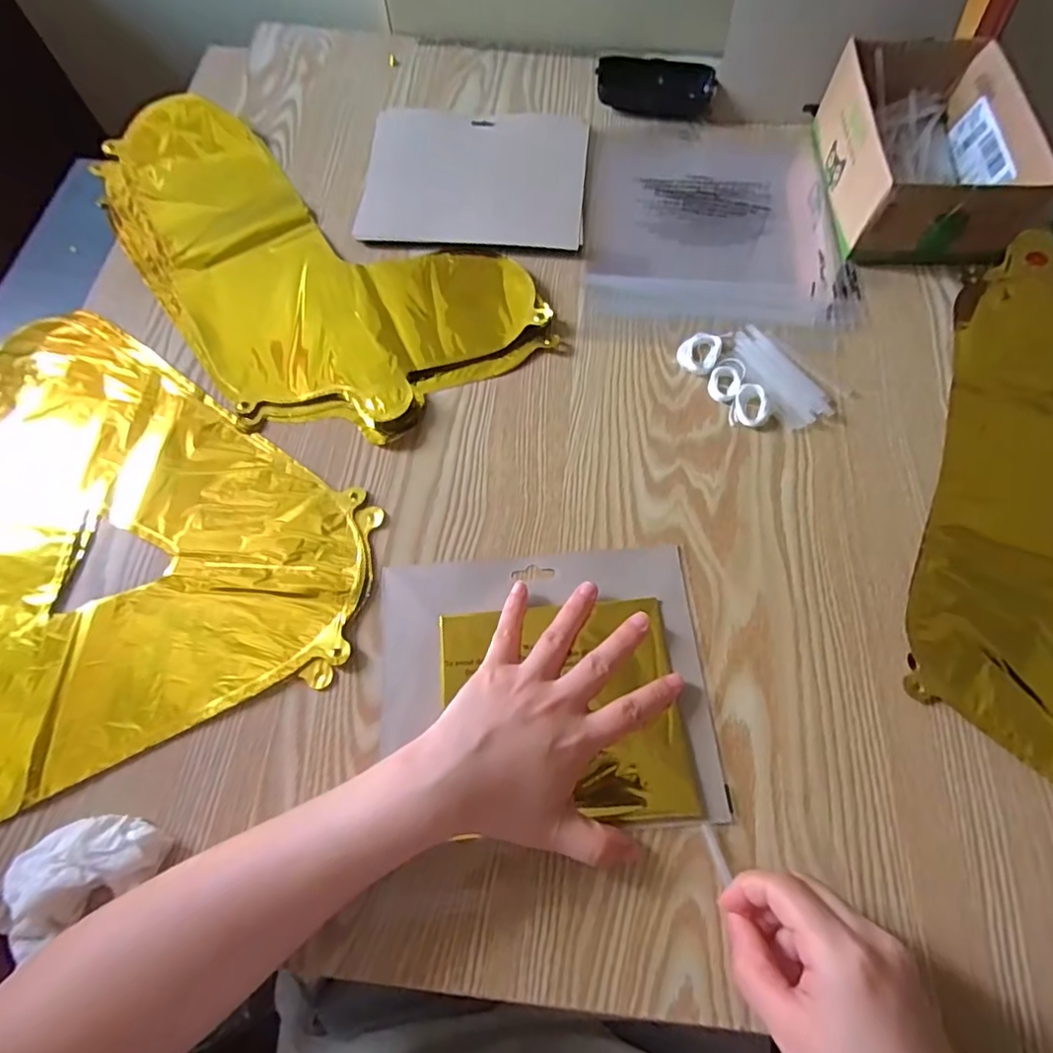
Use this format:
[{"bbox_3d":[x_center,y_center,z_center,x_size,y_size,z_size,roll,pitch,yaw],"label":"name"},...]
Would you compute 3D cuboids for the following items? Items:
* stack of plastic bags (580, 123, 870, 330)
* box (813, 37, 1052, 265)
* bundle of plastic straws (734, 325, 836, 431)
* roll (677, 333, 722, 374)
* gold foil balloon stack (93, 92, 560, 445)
[{"bbox_3d":[0.166,-0.280,0.512,0.217,0.010,0.246,5,66,3],"label":"stack of plastic bags"},{"bbox_3d":[0.327,-0.313,0.482,0.131,0.069,0.187,1,66,1],"label":"box"},{"bbox_3d":[0.187,-0.114,0.438,0.042,0.007,0.092,-28,69,-11],"label":"bundle of plastic straws"},{"bbox_3d":[0.132,-0.132,0.441,0.030,0.007,0.036,29,70,13],"label":"roll"},{"bbox_3d":[-0.208,-0.238,0.489,0.224,0.013,0.438,-42,72,-16],"label":"gold foil balloon stack"}]

